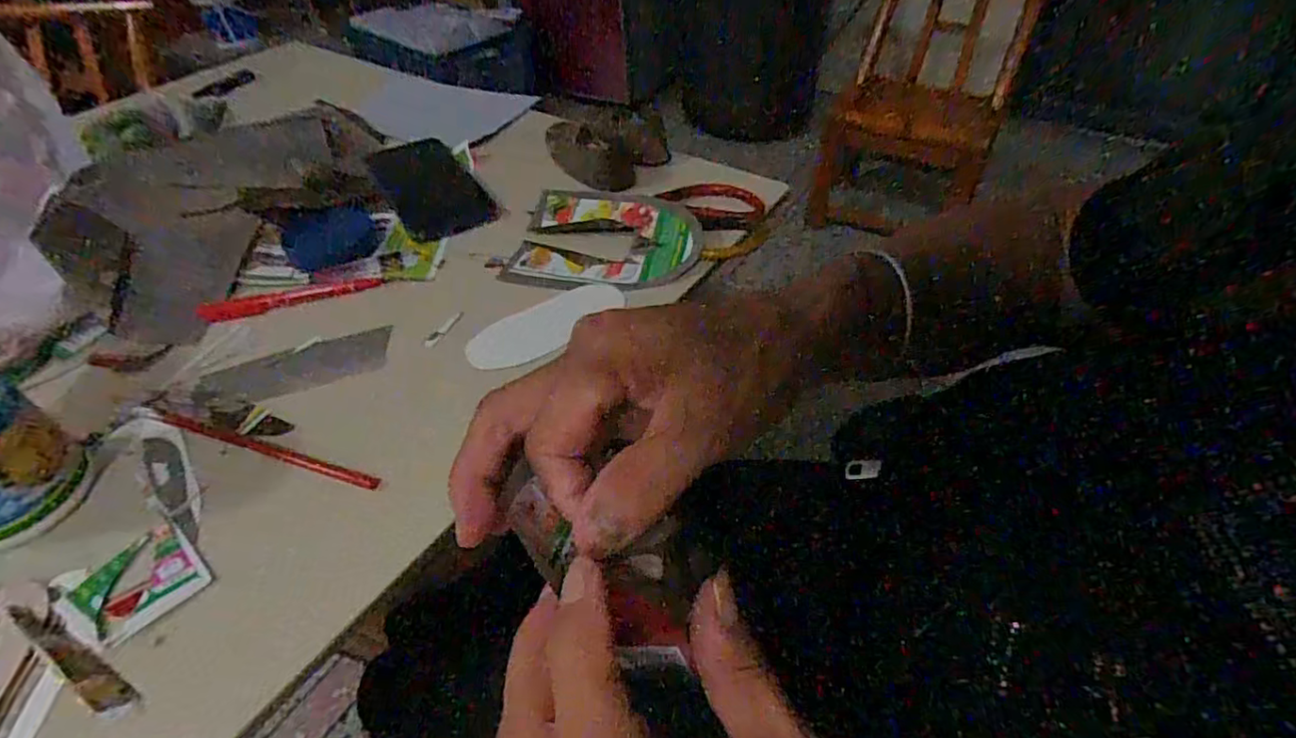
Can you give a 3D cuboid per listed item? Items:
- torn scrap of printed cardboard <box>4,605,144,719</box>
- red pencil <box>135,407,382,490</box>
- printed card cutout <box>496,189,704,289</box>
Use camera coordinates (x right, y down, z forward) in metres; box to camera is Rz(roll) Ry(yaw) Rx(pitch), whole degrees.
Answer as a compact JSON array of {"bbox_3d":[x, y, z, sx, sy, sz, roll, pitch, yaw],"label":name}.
[{"bbox_3d":[-0.274,0.134,0.291,0.096,0.005,0.014,20,50,20],"label":"torn scrap of printed cardboard"},{"bbox_3d":[-0.243,0.048,0.383,0.180,0.008,0.011,12,48,14],"label":"red pencil"},{"bbox_3d":[-0.033,-0.107,0.518,0.150,0.010,0.116,10,58,12],"label":"printed card cutout"}]

